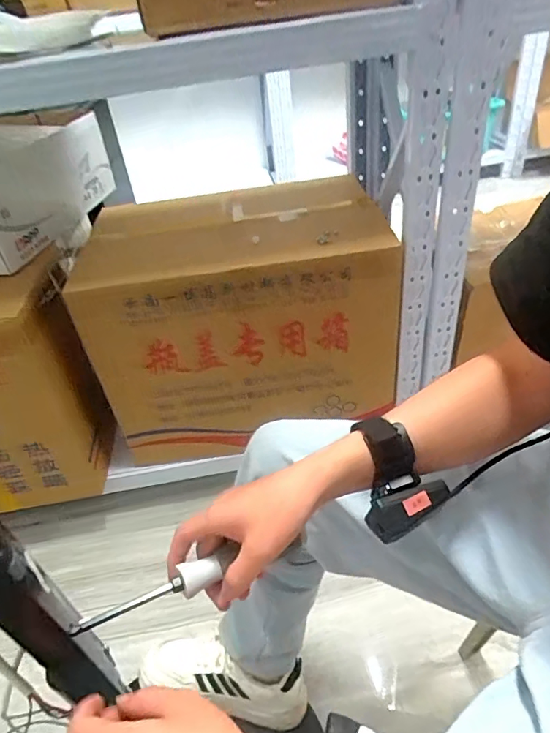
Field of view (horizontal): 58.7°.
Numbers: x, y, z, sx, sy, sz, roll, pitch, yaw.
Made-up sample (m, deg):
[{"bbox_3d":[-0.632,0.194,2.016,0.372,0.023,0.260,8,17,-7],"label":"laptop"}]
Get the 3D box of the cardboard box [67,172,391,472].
[{"bbox_3d":[-0.060,-0.111,1.057,0.568,0.430,0.353,-7,38,1],"label":"cardboard box"}]

